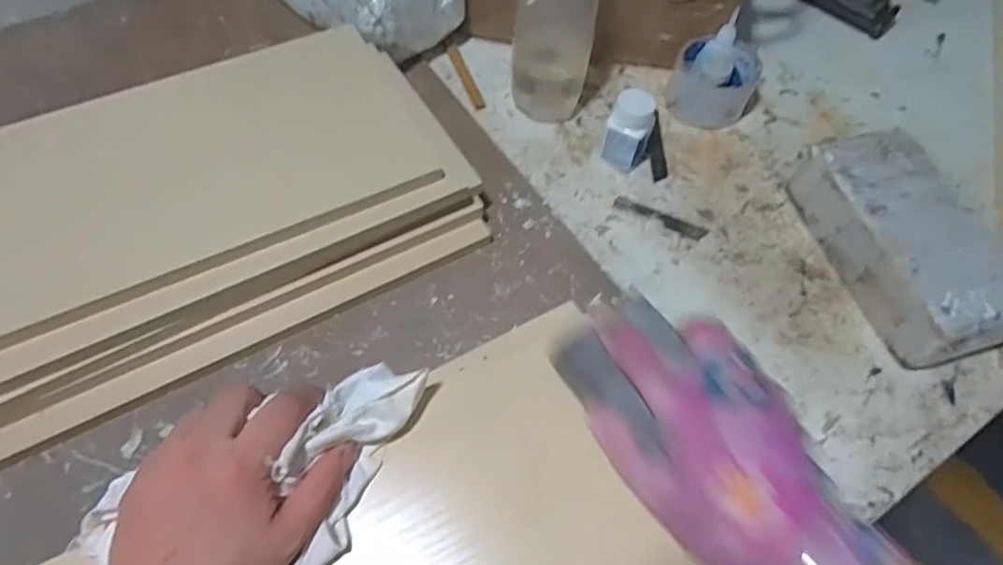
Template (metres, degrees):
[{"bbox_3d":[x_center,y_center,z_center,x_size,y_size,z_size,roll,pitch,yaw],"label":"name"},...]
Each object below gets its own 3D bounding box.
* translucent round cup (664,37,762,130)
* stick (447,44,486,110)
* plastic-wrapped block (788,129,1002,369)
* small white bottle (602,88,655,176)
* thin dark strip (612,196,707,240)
[{"bbox_3d":[0.221,-0.208,0.622,0.086,0.052,0.082,29,64,13],"label":"translucent round cup"},{"bbox_3d":[-0.039,-0.226,0.656,0.013,0.005,0.099,-17,63,-13],"label":"stick"},{"bbox_3d":[0.349,-0.033,0.516,0.101,0.071,0.205,-13,63,-9],"label":"plastic-wrapped block"},{"bbox_3d":[0.123,-0.144,0.570,0.040,0.071,0.035,20,62,8],"label":"small white bottle"},{"bbox_3d":[0.151,-0.061,0.565,0.088,0.004,0.016,25,63,11],"label":"thin dark strip"}]

